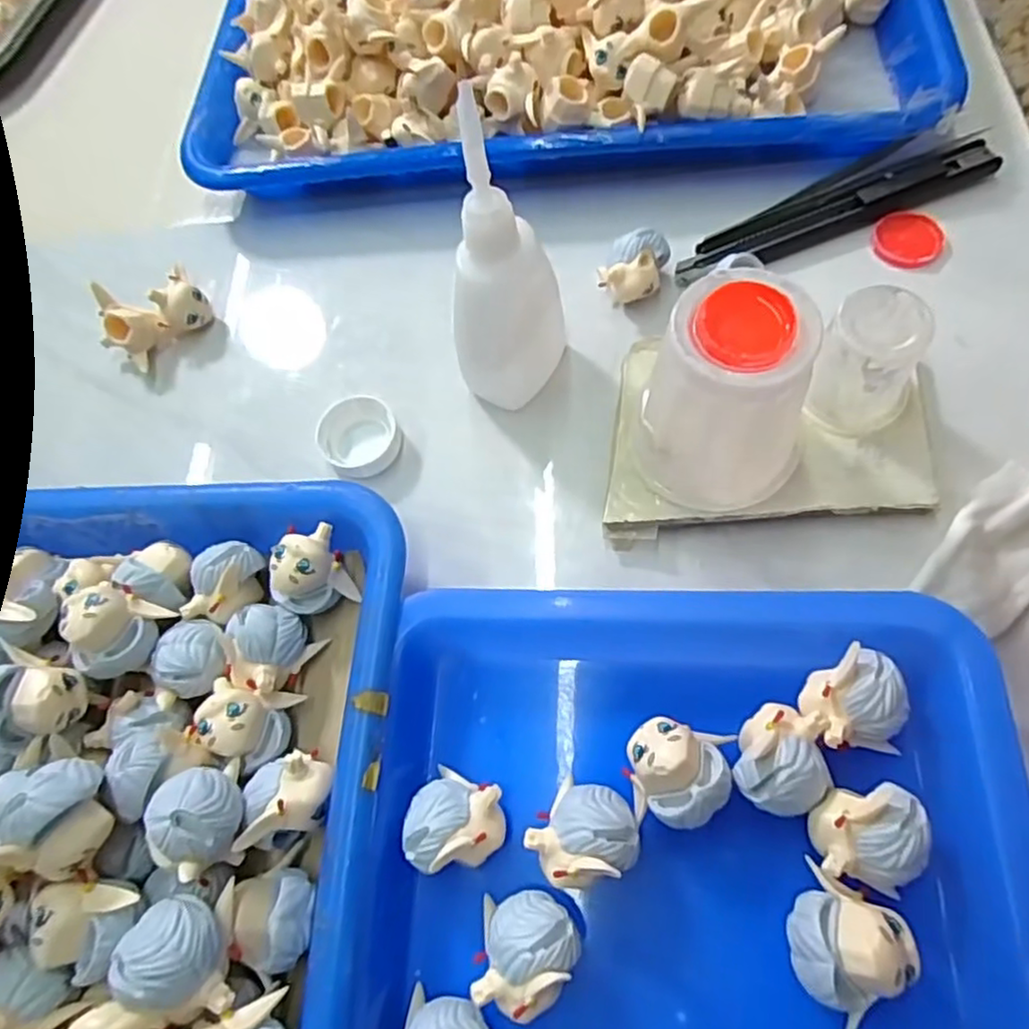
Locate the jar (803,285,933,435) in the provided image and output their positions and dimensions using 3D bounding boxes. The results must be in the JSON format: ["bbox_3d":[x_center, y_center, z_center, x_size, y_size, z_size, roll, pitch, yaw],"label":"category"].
[{"bbox_3d":[0.115,-0.047,0.219,0.033,0.041,0.030,-3,67,6],"label":"jar"}]

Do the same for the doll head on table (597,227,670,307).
[{"bbox_3d":[0.048,-0.096,0.264,0.022,0.025,0.022,21,72,15],"label":"doll head on table"}]

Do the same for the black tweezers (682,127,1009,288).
[{"bbox_3d":[0.128,-0.127,0.272,0.134,0.014,0.030,-21,67,-1],"label":"black tweezers"}]

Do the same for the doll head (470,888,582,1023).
[{"bbox_3d":[0.003,0.113,0.173,0.026,0.024,0.026,-3,67,6],"label":"doll head"}]

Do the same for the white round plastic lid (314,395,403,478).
[{"bbox_3d":[-0.059,-0.030,0.256,0.030,0.009,0.032,-3,67,6],"label":"white round plastic lid"}]

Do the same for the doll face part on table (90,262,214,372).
[{"bbox_3d":[-0.154,-0.085,0.285,0.044,0.025,0.029,-42,69,-10],"label":"doll face part on table"}]

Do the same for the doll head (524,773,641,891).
[{"bbox_3d":[0.019,0.087,0.181,0.025,0.024,0.027,-3,67,6],"label":"doll head"}]

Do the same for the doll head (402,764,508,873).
[{"bbox_3d":[-0.017,0.085,0.189,0.027,0.027,0.024,-9,67,4],"label":"doll head"}]

